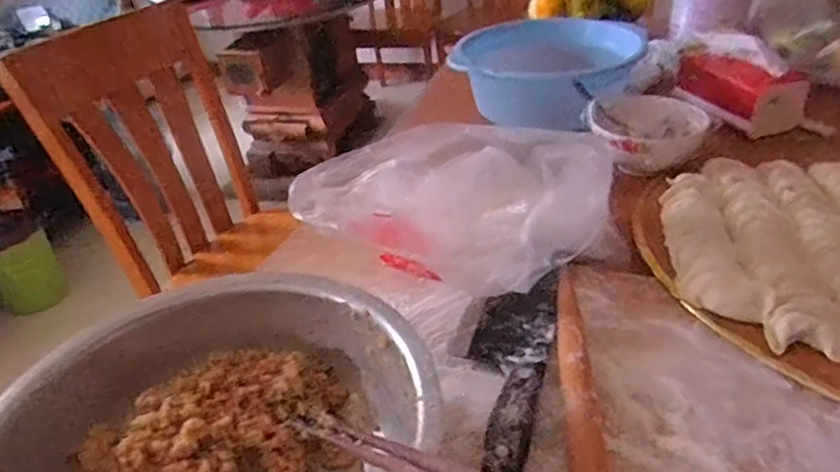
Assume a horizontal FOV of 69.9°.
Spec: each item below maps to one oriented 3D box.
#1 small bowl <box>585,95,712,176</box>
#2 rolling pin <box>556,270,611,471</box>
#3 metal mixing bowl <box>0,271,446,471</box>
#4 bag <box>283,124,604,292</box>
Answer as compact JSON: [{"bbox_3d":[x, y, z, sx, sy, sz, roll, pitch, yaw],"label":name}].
[{"bbox_3d":[0.281,-0.135,0.764,0.123,0.053,0.138,23,43,35],"label":"small bowl"},{"bbox_3d":[0.118,0.111,0.443,0.027,0.025,0.247,0,35,7],"label":"rolling pin"},{"bbox_3d":[-0.124,0.145,0.382,0.256,0.083,0.270,-4,34,2],"label":"metal mixing bowl"},{"bbox_3d":[0.030,-0.033,0.589,0.282,0.113,0.177,10,37,21],"label":"bag"}]

